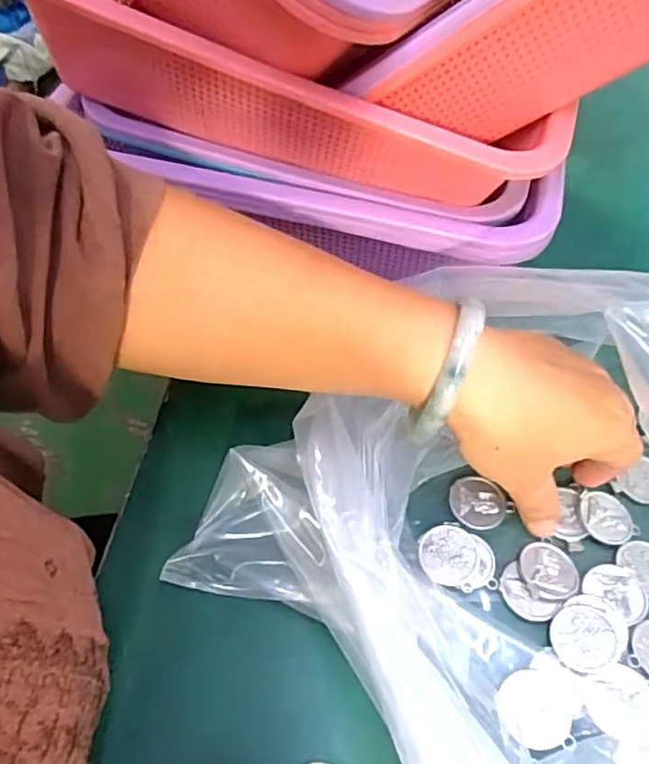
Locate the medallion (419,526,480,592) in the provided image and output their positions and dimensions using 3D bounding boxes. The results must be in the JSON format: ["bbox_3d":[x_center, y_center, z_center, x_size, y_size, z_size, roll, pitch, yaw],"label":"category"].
[{"bbox_3d":[0.061,0.085,0.303,0.028,0.005,0.028,19,56,9],"label":"medallion"}]

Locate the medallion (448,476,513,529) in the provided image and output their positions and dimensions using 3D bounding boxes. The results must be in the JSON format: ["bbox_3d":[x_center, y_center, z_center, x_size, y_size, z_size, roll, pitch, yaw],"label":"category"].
[{"bbox_3d":[0.080,0.063,0.321,0.028,0.004,0.028,2,55,-3],"label":"medallion"}]

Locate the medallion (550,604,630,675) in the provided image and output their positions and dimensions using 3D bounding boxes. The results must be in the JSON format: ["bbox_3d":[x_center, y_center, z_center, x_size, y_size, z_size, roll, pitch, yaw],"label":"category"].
[{"bbox_3d":[0.121,0.116,0.280,0.033,0.004,0.029,1,55,-3],"label":"medallion"}]

